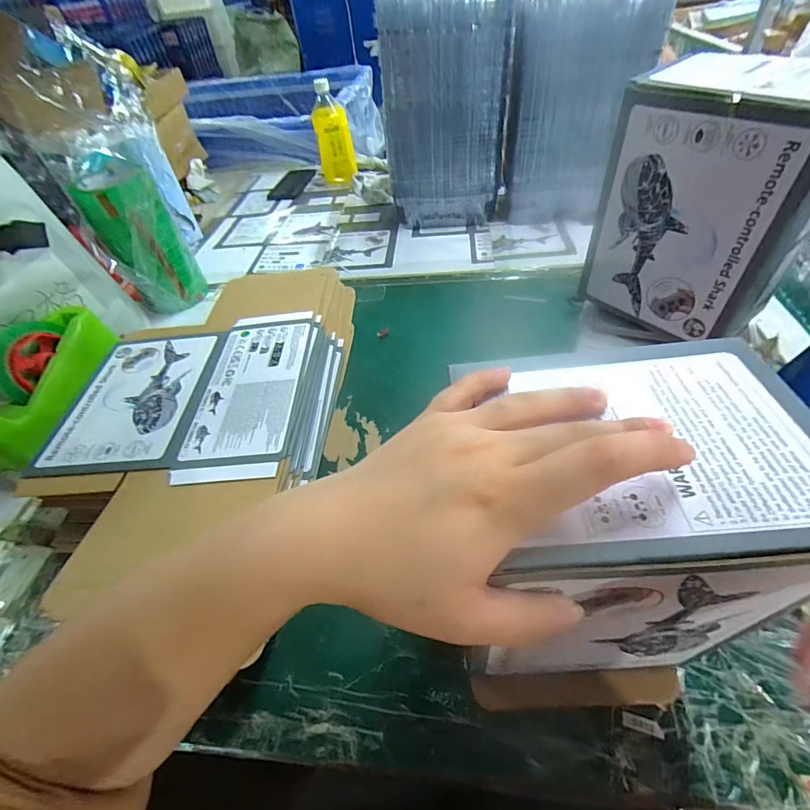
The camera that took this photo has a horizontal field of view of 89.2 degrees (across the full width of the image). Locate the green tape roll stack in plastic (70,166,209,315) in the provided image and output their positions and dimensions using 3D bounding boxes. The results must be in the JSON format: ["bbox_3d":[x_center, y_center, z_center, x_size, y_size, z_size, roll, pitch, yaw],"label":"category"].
[{"bbox_3d":[-0.403,-0.249,0.641,0.106,0.208,0.100,-32,52,-20],"label":"green tape roll stack in plastic"}]

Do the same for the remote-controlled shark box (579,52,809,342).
[{"bbox_3d":[0.263,-0.171,0.366,0.078,0.201,0.155,-32,53,-21],"label":"remote-controlled shark box"}]

